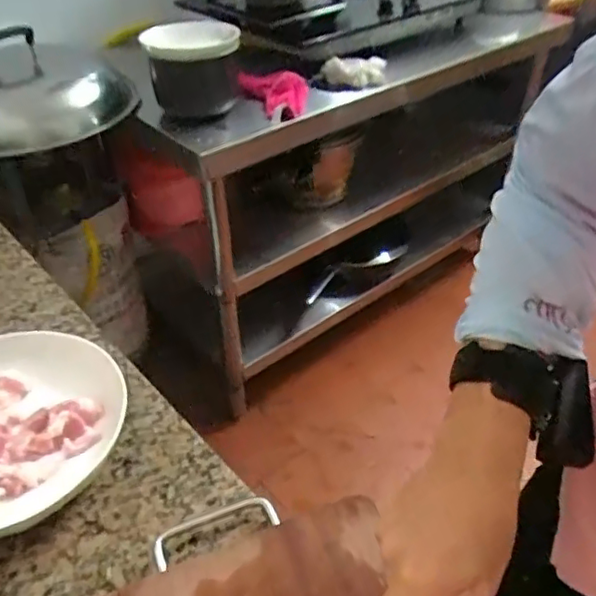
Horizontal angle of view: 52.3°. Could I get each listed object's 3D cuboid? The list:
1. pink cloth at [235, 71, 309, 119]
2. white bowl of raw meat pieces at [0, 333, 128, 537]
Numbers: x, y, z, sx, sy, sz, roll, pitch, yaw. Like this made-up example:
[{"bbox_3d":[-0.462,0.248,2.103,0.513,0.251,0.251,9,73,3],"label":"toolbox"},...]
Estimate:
[{"bbox_3d":[-0.035,-0.392,1.179,0.116,0.071,0.185,-15,42,-18],"label":"pink cloth"},{"bbox_3d":[-0.276,0.120,0.558,0.199,0.047,0.207,1,39,0],"label":"white bowl of raw meat pieces"}]

